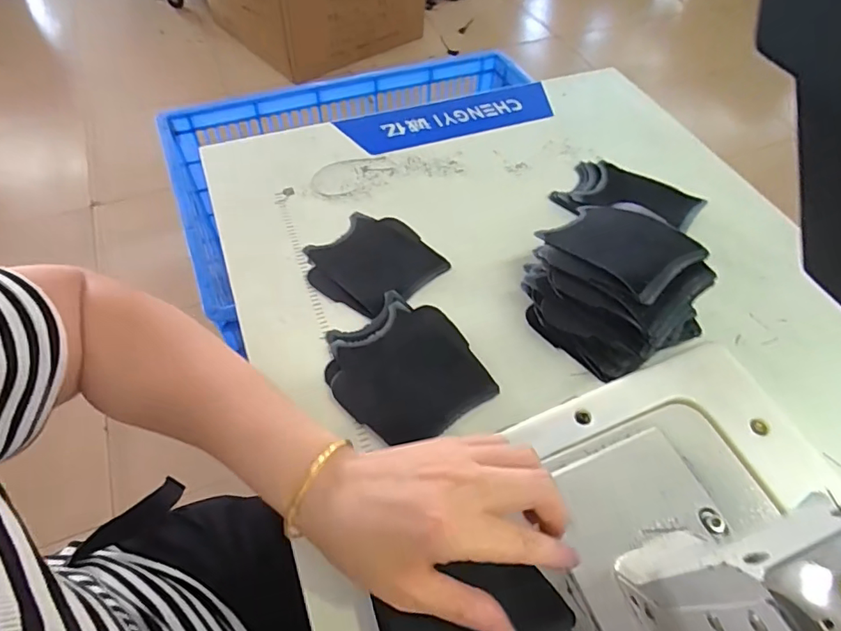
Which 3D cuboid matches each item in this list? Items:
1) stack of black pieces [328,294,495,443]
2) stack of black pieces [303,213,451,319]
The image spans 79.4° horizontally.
[{"bbox_3d":[-0.013,0.038,0.393,0.107,0.007,0.116,-29,60,-21],"label":"stack of black pieces"},{"bbox_3d":[-0.043,-0.049,0.457,0.105,0.004,0.105,39,61,23],"label":"stack of black pieces"}]

